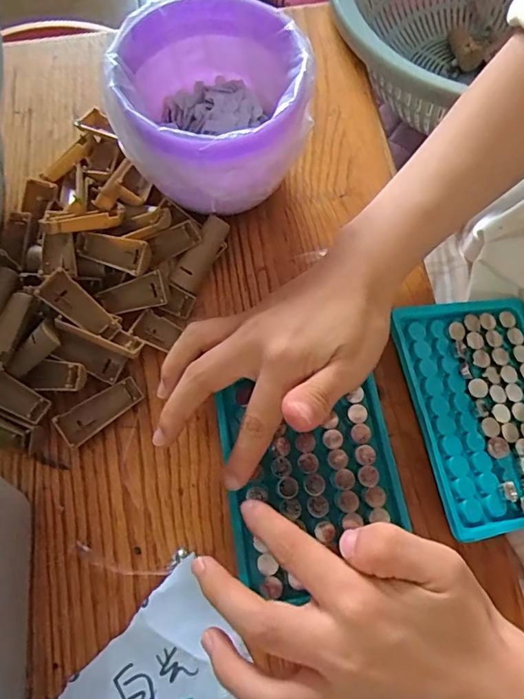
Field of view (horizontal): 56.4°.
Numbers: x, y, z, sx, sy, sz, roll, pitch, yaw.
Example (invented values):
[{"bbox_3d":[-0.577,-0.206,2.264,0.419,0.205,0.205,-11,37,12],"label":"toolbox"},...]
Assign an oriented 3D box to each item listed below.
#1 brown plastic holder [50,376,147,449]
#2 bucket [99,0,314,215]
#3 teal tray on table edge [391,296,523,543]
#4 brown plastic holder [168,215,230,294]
[{"bbox_3d":[-0.095,0.035,0.287,0.049,0.013,0.021,-38,74,-11],"label":"brown plastic holder"},{"bbox_3d":[-0.030,-0.138,0.306,0.108,0.091,0.104,0,69,1],"label":"bucket"},{"bbox_3d":[0.132,0.032,0.281,0.086,0.011,0.131,-11,71,-3],"label":"teal tray on table edge"},{"bbox_3d":[-0.039,-0.061,0.311,0.017,0.013,0.049,32,87,11],"label":"brown plastic holder"}]

